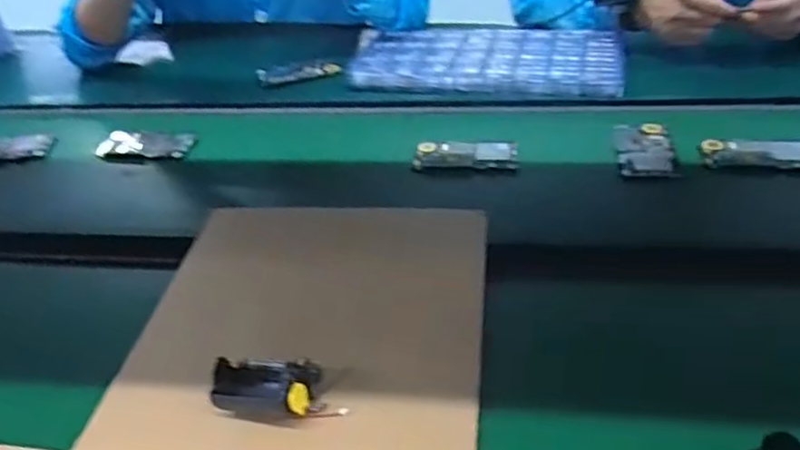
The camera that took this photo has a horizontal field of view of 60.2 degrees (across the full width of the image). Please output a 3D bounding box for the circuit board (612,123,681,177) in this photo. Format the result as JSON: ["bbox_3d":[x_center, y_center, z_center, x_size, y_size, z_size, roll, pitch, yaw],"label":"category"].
[{"bbox_3d":[0.297,-0.097,0.841,0.068,0.011,0.114,1,35,7],"label":"circuit board"}]

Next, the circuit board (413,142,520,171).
[{"bbox_3d":[0.082,-0.087,0.846,0.122,0.012,0.061,3,35,9],"label":"circuit board"}]

